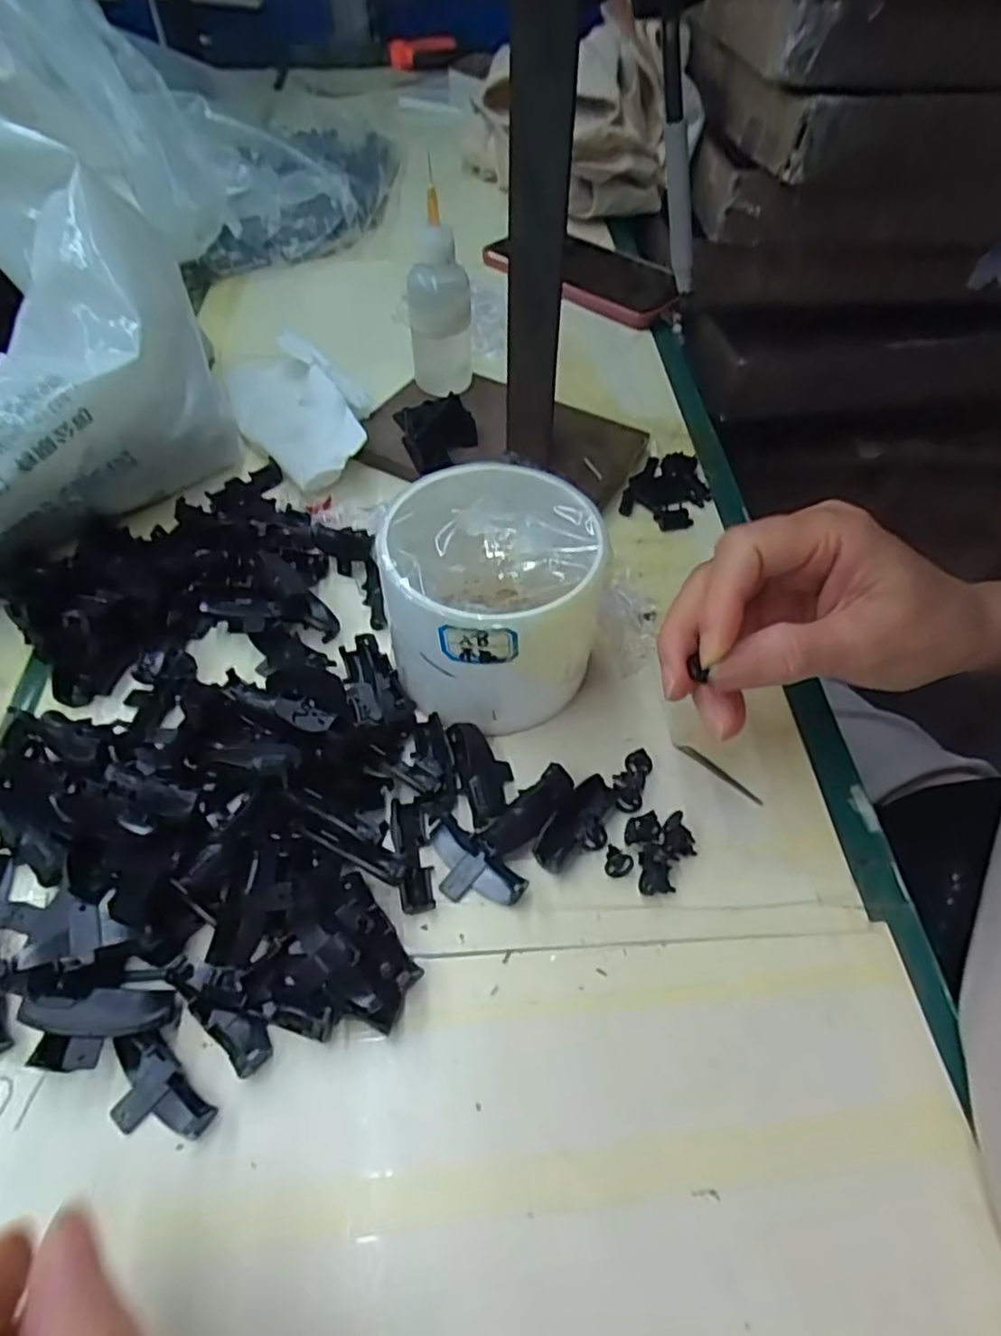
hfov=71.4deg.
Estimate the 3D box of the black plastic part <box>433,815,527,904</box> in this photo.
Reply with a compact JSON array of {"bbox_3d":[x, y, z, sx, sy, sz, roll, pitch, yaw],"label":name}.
[{"bbox_3d":[-0.012,0.072,0.250,0.041,0.009,0.021,33,58,21],"label":"black plastic part"}]

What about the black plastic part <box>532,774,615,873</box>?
[{"bbox_3d":[0.027,0.058,0.262,0.015,0.009,0.040,35,58,22],"label":"black plastic part"}]

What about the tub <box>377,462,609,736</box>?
[{"bbox_3d":[-0.004,-0.026,0.283,0.079,0.071,0.085,1,52,-2],"label":"tub"}]

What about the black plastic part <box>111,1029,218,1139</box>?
[{"bbox_3d":[-0.105,0.125,0.206,0.038,0.011,0.021,38,60,24],"label":"black plastic part"}]

